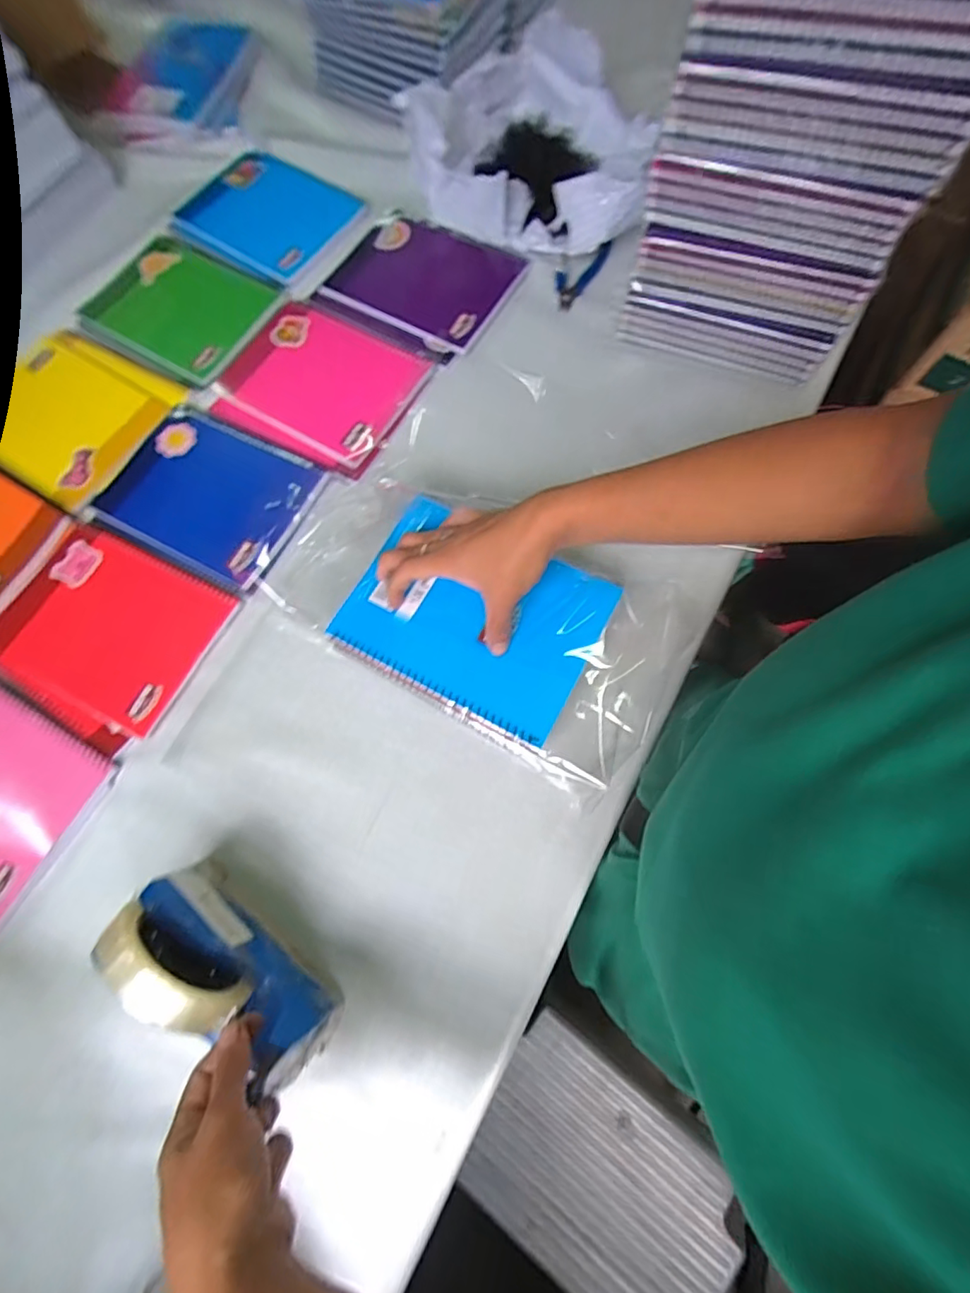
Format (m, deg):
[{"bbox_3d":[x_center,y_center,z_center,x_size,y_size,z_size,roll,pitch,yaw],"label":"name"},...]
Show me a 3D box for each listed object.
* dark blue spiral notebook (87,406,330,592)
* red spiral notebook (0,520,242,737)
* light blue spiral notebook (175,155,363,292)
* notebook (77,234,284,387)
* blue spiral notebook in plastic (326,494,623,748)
[{"bbox_3d":[-0.279,-0.156,0.542,0.204,0.012,0.149,27,75,10],"label":"dark blue spiral notebook"},{"bbox_3d":[-0.351,-0.025,0.500,0.202,0.006,0.148,25,75,9],"label":"red spiral notebook"},{"bbox_3d":[-0.263,-0.522,0.652,0.197,0.009,0.159,31,76,11],"label":"light blue spiral notebook"},{"bbox_3d":[-0.355,-0.393,0.625,0.215,0.016,0.153,30,76,11],"label":"notebook"},{"bbox_3d":[-0.010,-0.028,0.434,0.194,0.019,0.144,26,75,10],"label":"blue spiral notebook in plastic"}]

